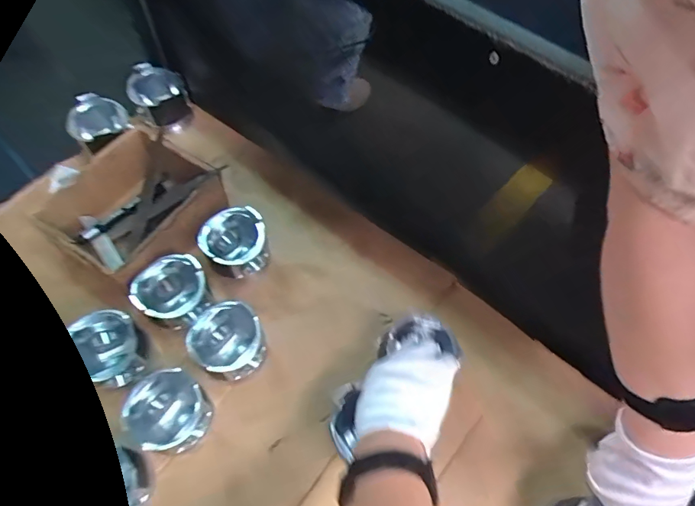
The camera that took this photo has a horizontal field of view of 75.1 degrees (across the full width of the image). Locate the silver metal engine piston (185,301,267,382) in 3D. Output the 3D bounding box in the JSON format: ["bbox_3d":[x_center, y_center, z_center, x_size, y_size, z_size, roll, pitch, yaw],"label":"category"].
[{"bbox_3d":[-0.147,0.113,0.551,0.087,0.074,0.084,1,59,-2],"label":"silver metal engine piston"}]

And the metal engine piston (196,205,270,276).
[{"bbox_3d":[-0.150,-0.007,0.614,0.085,0.087,0.078,-27,64,-18],"label":"metal engine piston"}]

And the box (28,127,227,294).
[{"bbox_3d":[-0.283,-0.058,0.622,0.154,0.114,0.199,32,62,15],"label":"box"}]

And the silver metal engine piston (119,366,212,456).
[{"bbox_3d":[-0.197,0.185,0.512,0.079,0.084,0.081,1,59,-2],"label":"silver metal engine piston"}]

